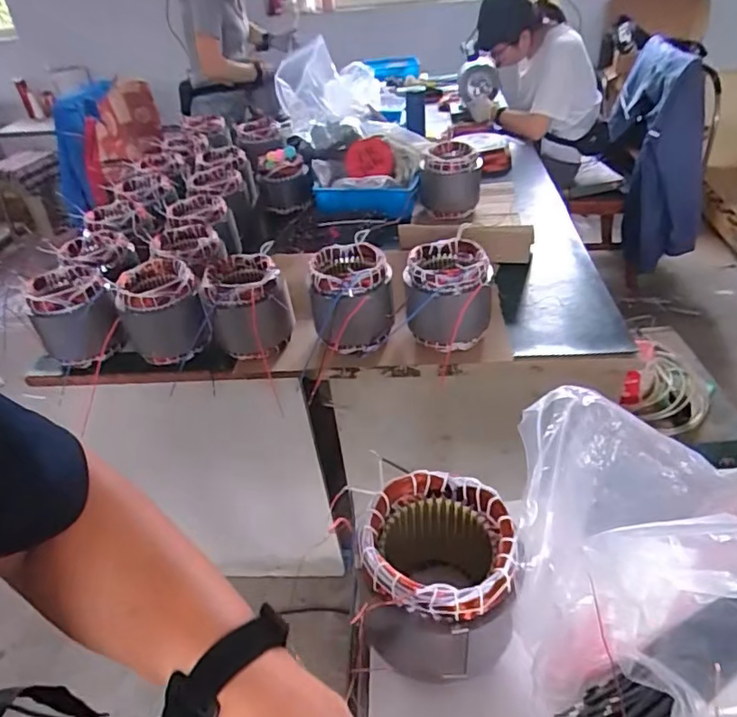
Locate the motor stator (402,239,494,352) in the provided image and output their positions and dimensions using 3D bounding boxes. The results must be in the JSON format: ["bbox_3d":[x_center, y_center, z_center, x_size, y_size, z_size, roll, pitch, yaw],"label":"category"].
[{"bbox_3d":[0.146,-0.113,1.028,0.152,0.164,0.156,0,38,8],"label":"motor stator"}]

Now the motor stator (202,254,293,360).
[{"bbox_3d":[-0.234,-0.104,1.075,0.150,0.153,0.148,-13,39,-8],"label":"motor stator"}]

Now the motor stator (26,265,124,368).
[{"bbox_3d":[-0.583,-0.076,1.105,0.148,0.143,0.171,-26,42,-23],"label":"motor stator"}]

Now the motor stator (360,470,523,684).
[{"bbox_3d":[0.073,0.221,0.547,0.137,0.174,0.133,-4,38,3],"label":"motor stator"}]

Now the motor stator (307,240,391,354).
[{"bbox_3d":[-0.033,-0.112,1.040,0.148,0.151,0.166,-5,38,1],"label":"motor stator"}]

